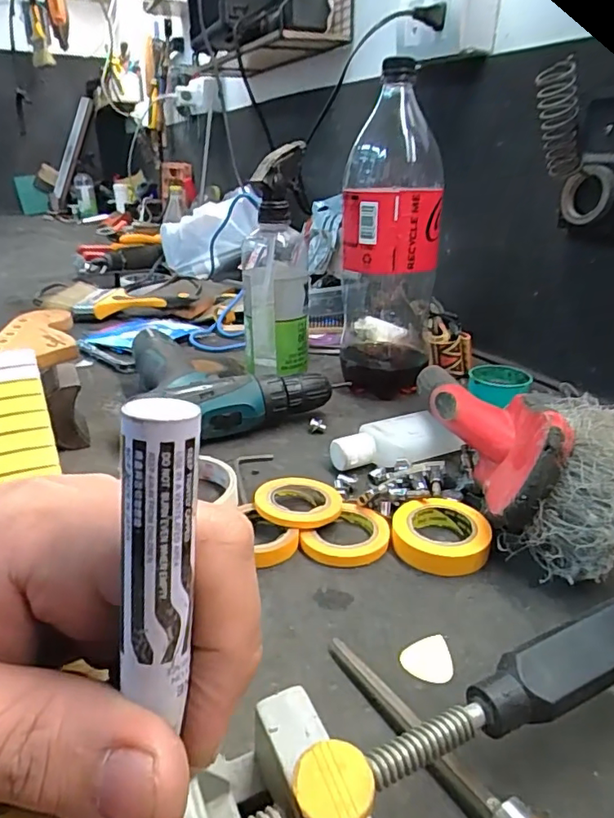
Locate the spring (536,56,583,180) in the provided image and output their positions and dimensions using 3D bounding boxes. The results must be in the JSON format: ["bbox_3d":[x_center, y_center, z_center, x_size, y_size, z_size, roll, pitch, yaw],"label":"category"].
[{"bbox_3d":[0.212,-0.237,0.460,0.027,0.105,0.025,19,66,39],"label":"spring"}]

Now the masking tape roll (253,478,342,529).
[{"bbox_3d":[-0.004,0.063,0.372,0.053,0.010,0.053,0,24,-1],"label":"masking tape roll"}]

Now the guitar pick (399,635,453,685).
[{"bbox_3d":[0.059,0.123,0.272,0.024,0.004,0.027,2,24,3],"label":"guitar pick"}]

